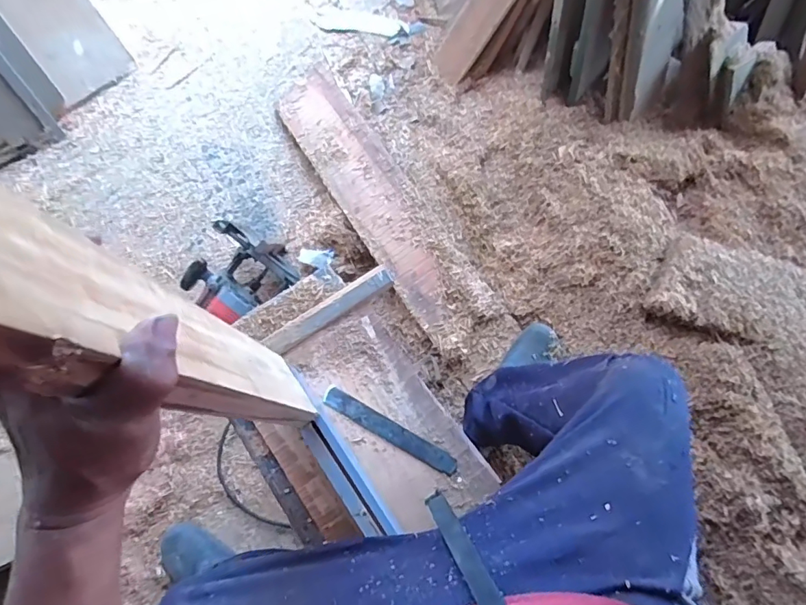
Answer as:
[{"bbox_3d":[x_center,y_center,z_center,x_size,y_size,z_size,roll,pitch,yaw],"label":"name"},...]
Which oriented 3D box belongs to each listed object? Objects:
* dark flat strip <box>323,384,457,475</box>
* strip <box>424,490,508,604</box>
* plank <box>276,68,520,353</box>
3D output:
[{"bbox_3d":[-0.020,0.180,0.687,0.207,0.007,0.029,29,74,9],"label":"dark flat strip"},{"bbox_3d":[0.063,0.261,0.514,0.025,0.220,0.028,-25,109,-8],"label":"strip"},{"bbox_3d":[-0.060,-0.255,1.224,0.188,0.037,0.915,-35,70,7],"label":"plank"}]

